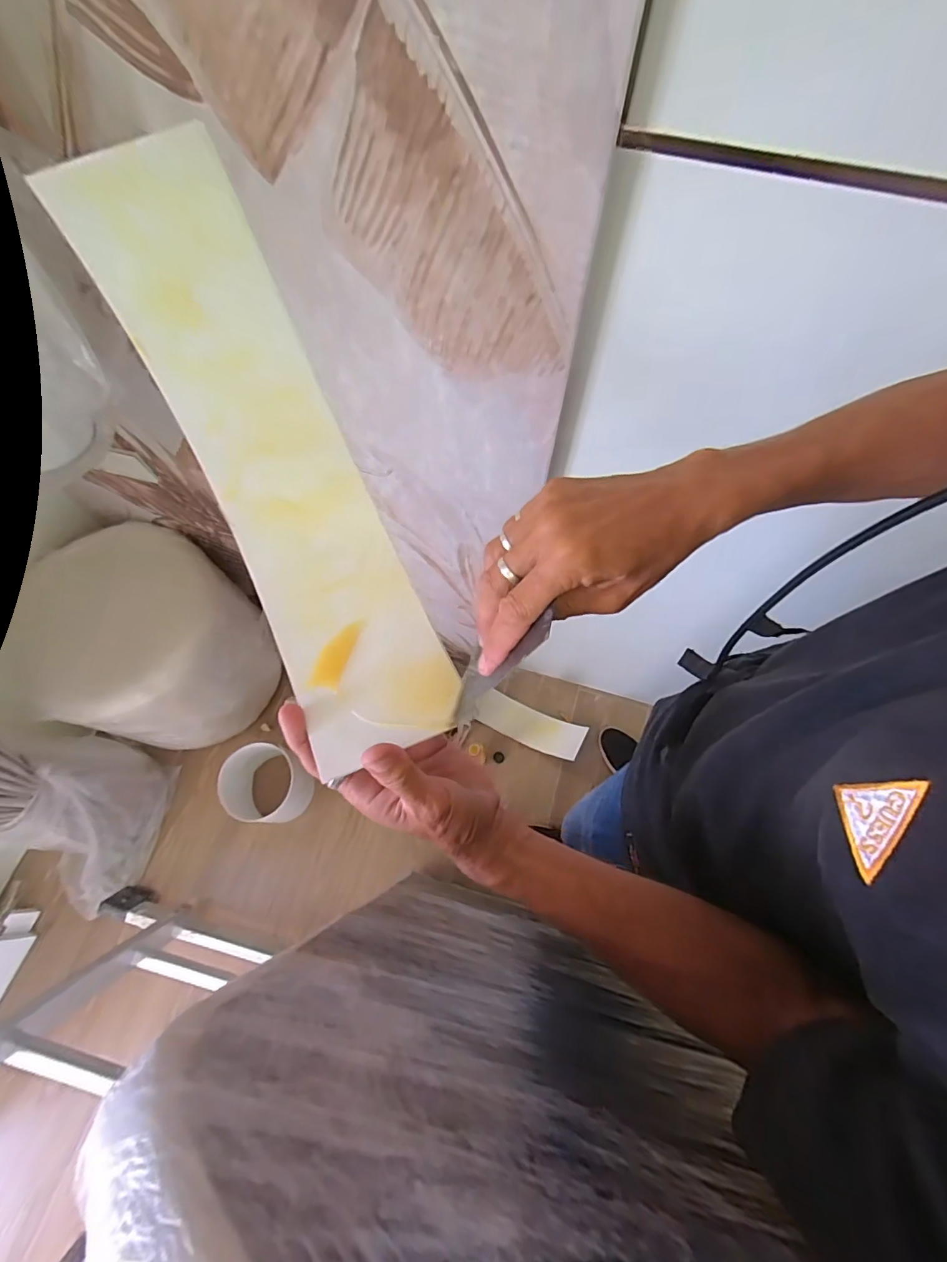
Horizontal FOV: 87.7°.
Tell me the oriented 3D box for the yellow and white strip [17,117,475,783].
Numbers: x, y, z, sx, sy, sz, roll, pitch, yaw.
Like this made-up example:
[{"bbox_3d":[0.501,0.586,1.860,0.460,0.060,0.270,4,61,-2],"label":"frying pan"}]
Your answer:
[{"bbox_3d":[-0.123,-0.100,0.324,0.099,0.088,0.369,-23,93,-9],"label":"yellow and white strip"}]

